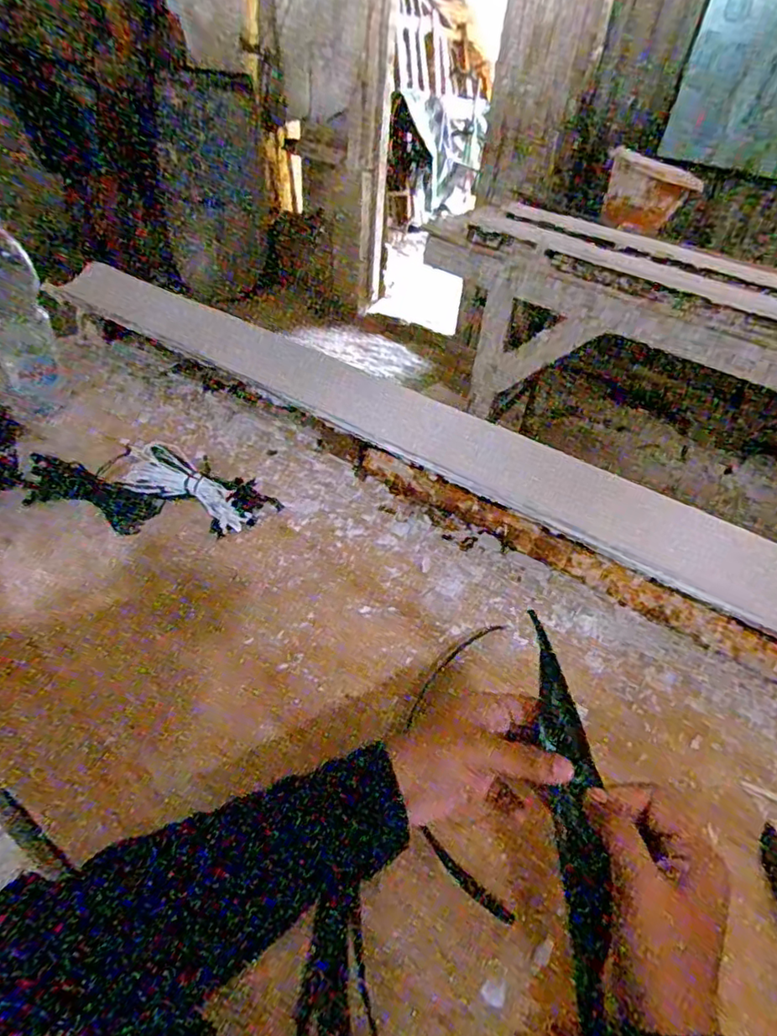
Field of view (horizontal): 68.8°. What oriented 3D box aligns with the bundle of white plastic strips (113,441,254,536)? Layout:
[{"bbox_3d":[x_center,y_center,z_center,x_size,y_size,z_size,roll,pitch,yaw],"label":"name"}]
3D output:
[{"bbox_3d":[-0.203,-0.029,0.577,0.132,0.032,0.052,29,44,5],"label":"bundle of white plastic strips"}]

